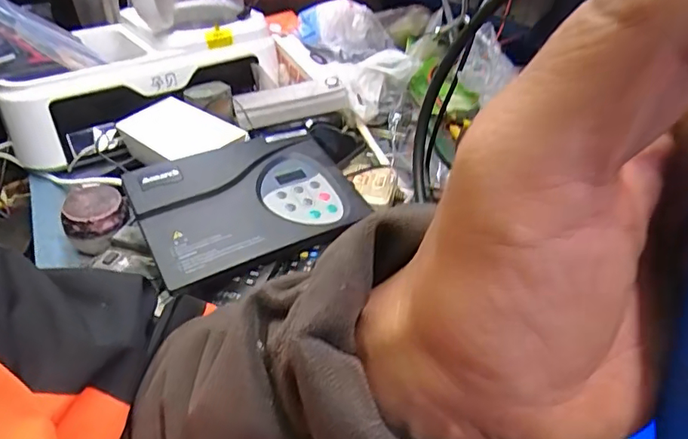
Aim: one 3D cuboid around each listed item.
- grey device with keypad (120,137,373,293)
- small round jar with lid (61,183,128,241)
[{"bbox_3d":[-0.095,-0.009,0.497,0.197,0.048,0.144,-21,54,-27],"label":"grey device with keypad"},{"bbox_3d":[-0.255,-0.005,0.529,0.059,0.032,0.059,-14,55,-29],"label":"small round jar with lid"}]

